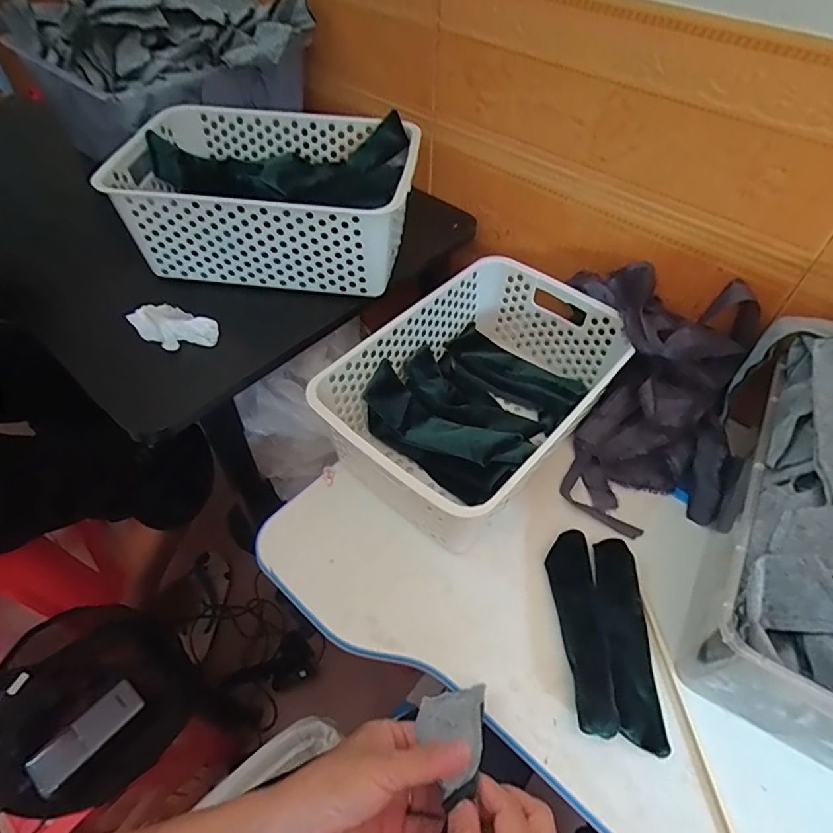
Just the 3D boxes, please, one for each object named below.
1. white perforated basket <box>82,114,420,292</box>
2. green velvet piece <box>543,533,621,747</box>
[{"bbox_3d":[-0.157,-0.262,0.591,0.316,0.100,0.227,6,57,8],"label":"white perforated basket"},{"bbox_3d":[0.139,0.176,0.442,0.037,0.018,0.164,-1,44,4],"label":"green velvet piece"}]

